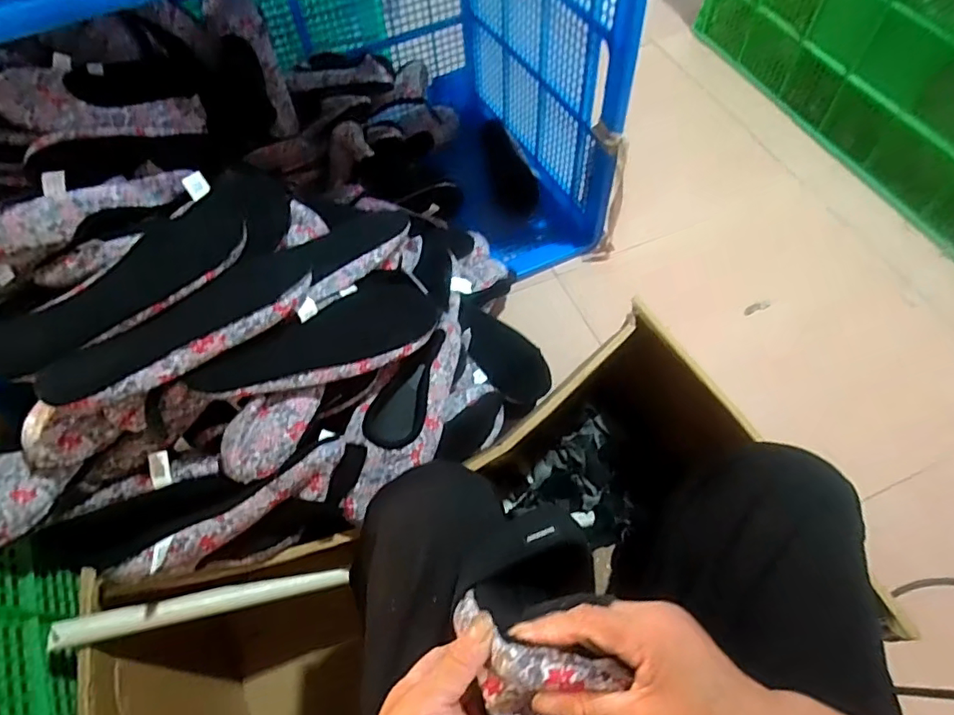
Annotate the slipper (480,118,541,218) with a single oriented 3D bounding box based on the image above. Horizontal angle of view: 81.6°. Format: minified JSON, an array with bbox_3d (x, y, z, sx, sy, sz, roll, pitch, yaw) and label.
[{"bbox_3d":[0.070,-0.424,1.225,0.086,0.049,0.237,-23,88,-9],"label":"slipper"}]

